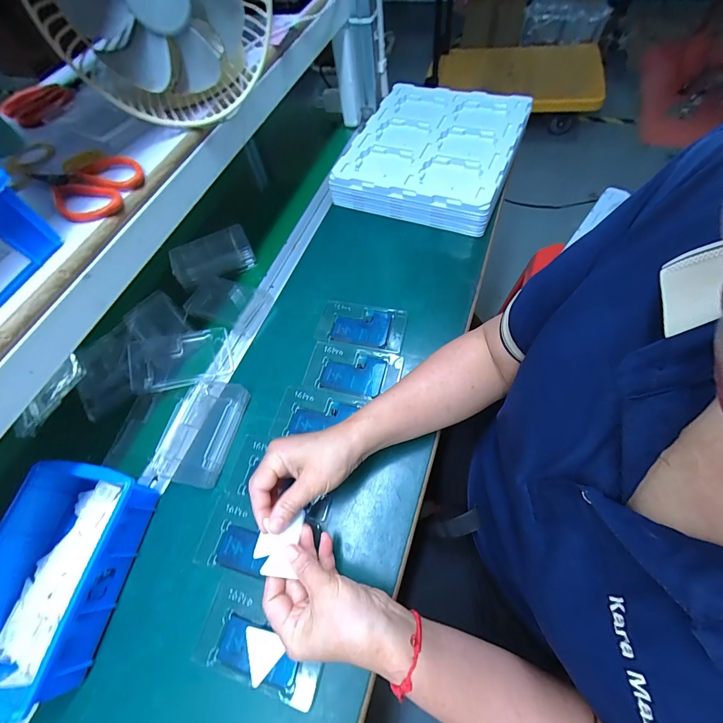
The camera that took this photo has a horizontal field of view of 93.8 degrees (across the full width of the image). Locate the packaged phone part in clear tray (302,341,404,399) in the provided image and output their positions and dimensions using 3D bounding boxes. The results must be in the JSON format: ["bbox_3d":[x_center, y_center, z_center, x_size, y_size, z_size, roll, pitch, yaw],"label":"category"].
[{"bbox_3d":[-0.012,0.012,0.467,0.128,0.005,0.072,10,64,8],"label":"packaged phone part in clear tray"}]

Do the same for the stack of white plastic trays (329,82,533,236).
[{"bbox_3d":[0.128,-0.396,0.637,0.293,0.063,0.312,20,66,13],"label":"stack of white plastic trays"}]

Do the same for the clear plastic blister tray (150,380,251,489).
[{"bbox_3d":[-0.207,0.085,0.432,0.091,0.022,0.130,12,64,9],"label":"clear plastic blister tray"}]

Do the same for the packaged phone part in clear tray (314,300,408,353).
[{"bbox_3d":[0.000,-0.054,0.501,0.125,0.007,0.074,8,64,8],"label":"packaged phone part in clear tray"}]

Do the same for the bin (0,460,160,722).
[{"bbox_3d":[-0.331,0.217,0.358,0.149,0.055,0.202,7,64,7],"label":"bin"}]

